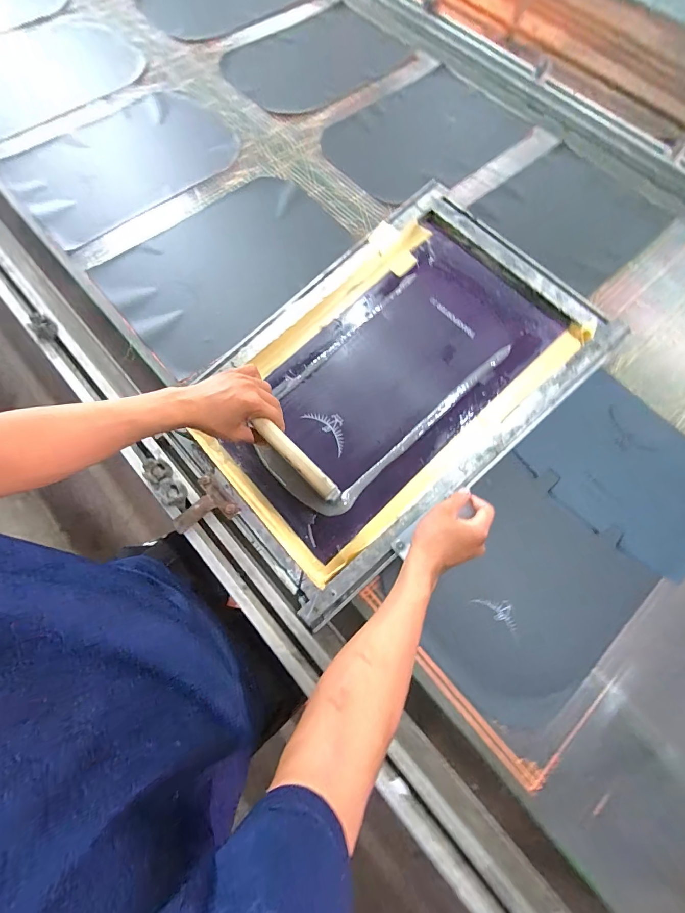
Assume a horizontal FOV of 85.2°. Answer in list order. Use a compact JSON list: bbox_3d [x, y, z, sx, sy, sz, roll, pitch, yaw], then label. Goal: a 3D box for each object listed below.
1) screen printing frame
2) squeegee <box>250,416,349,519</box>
[{"bbox_3d":[0.072,-0.122,0.599,0.615,0.039,0.421,-41,75,-3],"label":"screen printing frame"},{"bbox_3d":[-0.065,0.021,0.534,0.160,0.126,0.039,40,73,11],"label":"squeegee"}]

